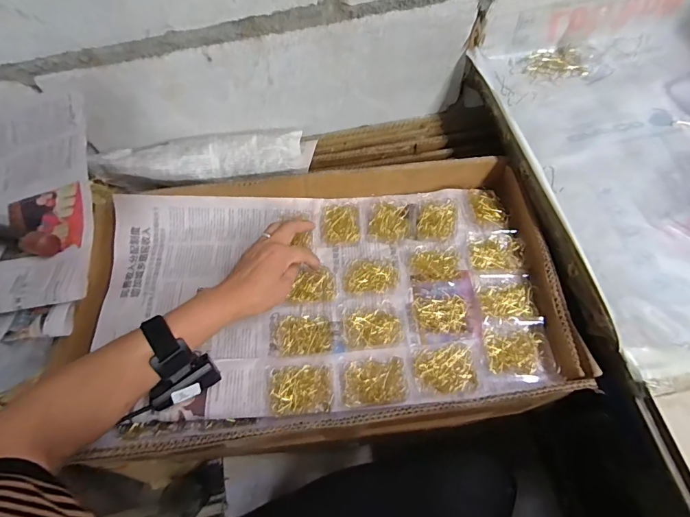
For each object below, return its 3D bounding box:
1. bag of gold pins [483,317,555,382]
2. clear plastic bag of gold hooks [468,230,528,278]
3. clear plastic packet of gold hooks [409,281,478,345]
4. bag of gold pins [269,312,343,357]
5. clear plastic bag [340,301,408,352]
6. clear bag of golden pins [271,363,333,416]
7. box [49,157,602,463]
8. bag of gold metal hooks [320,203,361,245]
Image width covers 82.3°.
[{"bbox_3d":[0.199,0.103,0.453,0.075,0.011,0.069,5,64,8],"label":"bag of gold pins"},{"bbox_3d":[0.199,-0.007,0.520,0.069,0.010,0.067,4,64,7],"label":"clear plastic bag of gold hooks"},{"bbox_3d":[0.122,0.064,0.487,0.076,0.010,0.074,-6,63,3],"label":"clear plastic packet of gold hooks"},{"bbox_3d":[-0.049,0.090,0.473,0.085,0.008,0.053,1,64,6],"label":"bag of gold pins"},{"bbox_3d":[0.033,0.080,0.482,0.076,0.013,0.062,-7,63,2],"label":"clear plastic bag"},{"bbox_3d":[-0.048,0.146,0.441,0.069,0.011,0.053,-3,64,4],"label":"clear bag of golden pins"},{"bbox_3d":[-0.033,0.036,0.493,0.575,0.057,0.361,-8,64,-1],"label":"box"},{"bbox_3d":[-0.006,-0.050,0.561,0.054,0.008,0.066,-5,64,3],"label":"bag of gold metal hooks"}]

